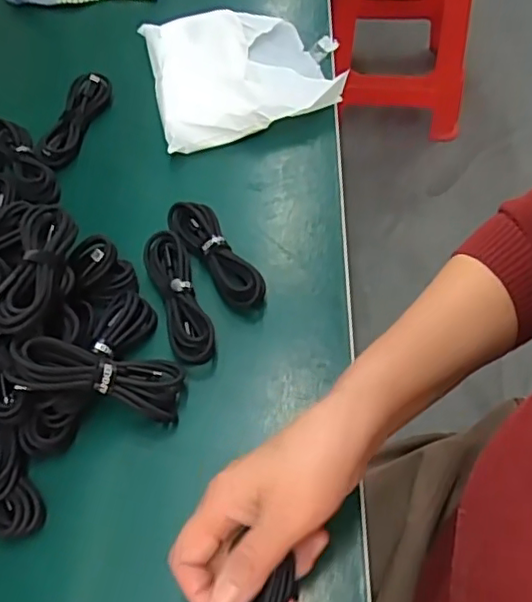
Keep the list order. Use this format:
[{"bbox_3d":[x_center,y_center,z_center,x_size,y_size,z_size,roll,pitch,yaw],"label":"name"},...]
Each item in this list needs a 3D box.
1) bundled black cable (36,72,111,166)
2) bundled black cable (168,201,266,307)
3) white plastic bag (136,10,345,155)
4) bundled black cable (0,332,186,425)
[{"bbox_3d":[-0.181,-0.173,0.563,0.034,0.015,0.112,9,59,10],"label":"bundled black cable"},{"bbox_3d":[-0.039,-0.039,0.475,0.032,0.015,0.112,-32,61,-16],"label":"bundled black cable"},{"bbox_3d":[-0.020,-0.232,0.593,0.179,0.033,0.179,-13,58,-4],"label":"white plastic bag"},{"bbox_3d":[-0.108,0.048,0.389,0.111,0.017,0.040,17,55,-25],"label":"bundled black cable"}]

